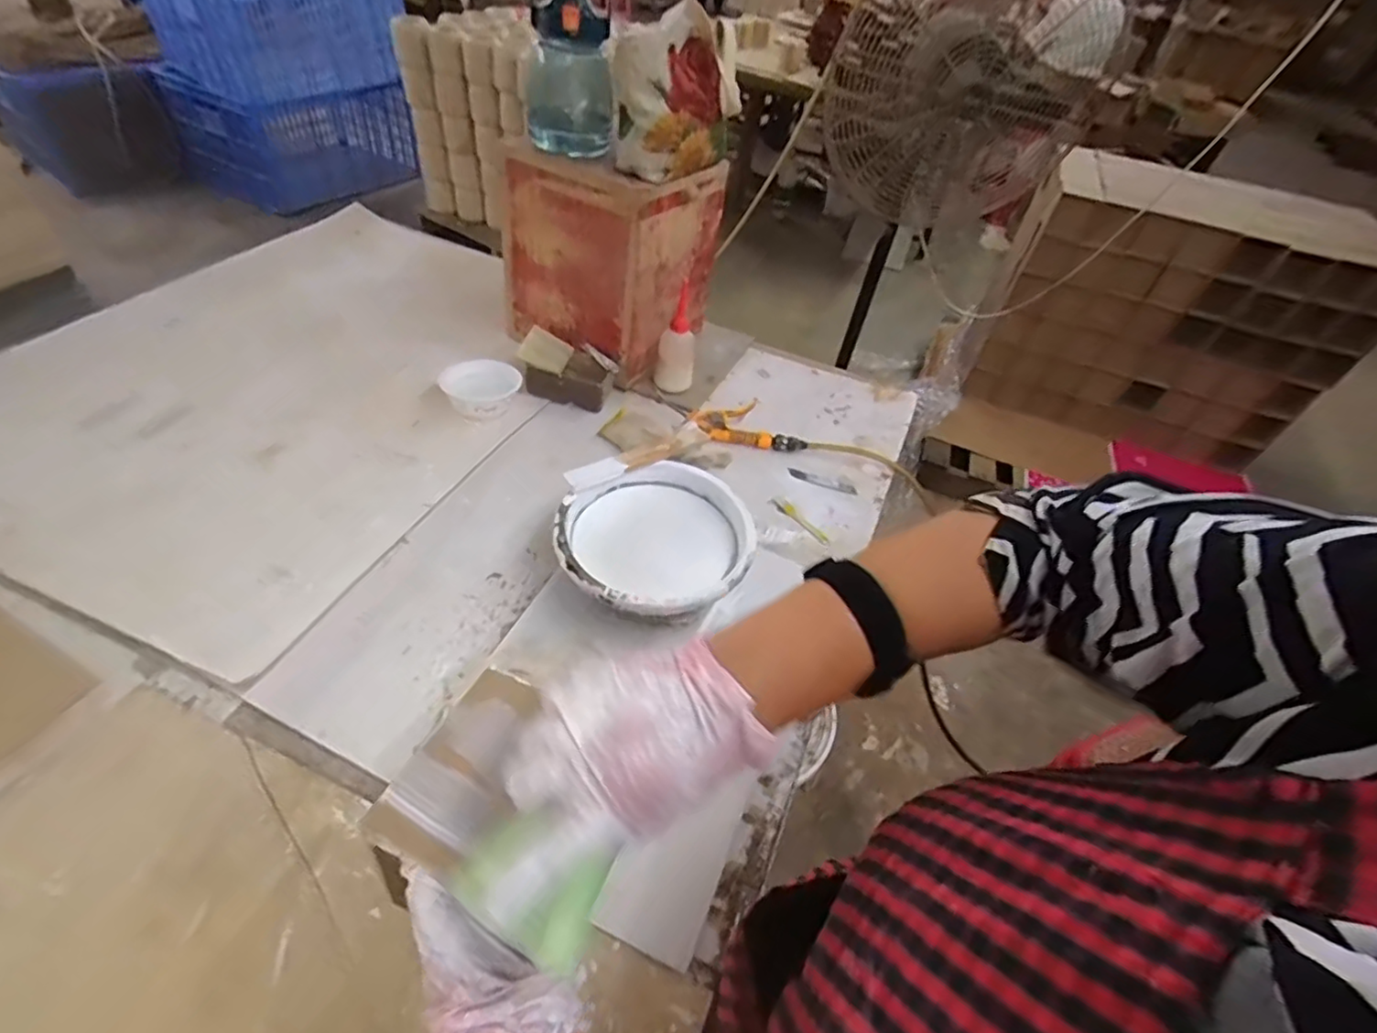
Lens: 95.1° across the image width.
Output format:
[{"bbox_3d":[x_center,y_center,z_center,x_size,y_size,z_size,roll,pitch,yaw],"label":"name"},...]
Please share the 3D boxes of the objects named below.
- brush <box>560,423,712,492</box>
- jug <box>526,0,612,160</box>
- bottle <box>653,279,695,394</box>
[{"bbox_3d":[-0.058,-0.076,0.782,0.198,0.022,0.027,-22,54,-27],"label":"brush"},{"bbox_3d":[-0.161,-0.590,0.845,0.116,0.174,0.092,-1,47,-10],"label":"jug"},{"bbox_3d":[-0.019,-0.277,1.011,0.061,0.146,0.064,5,46,-4],"label":"bottle"}]

